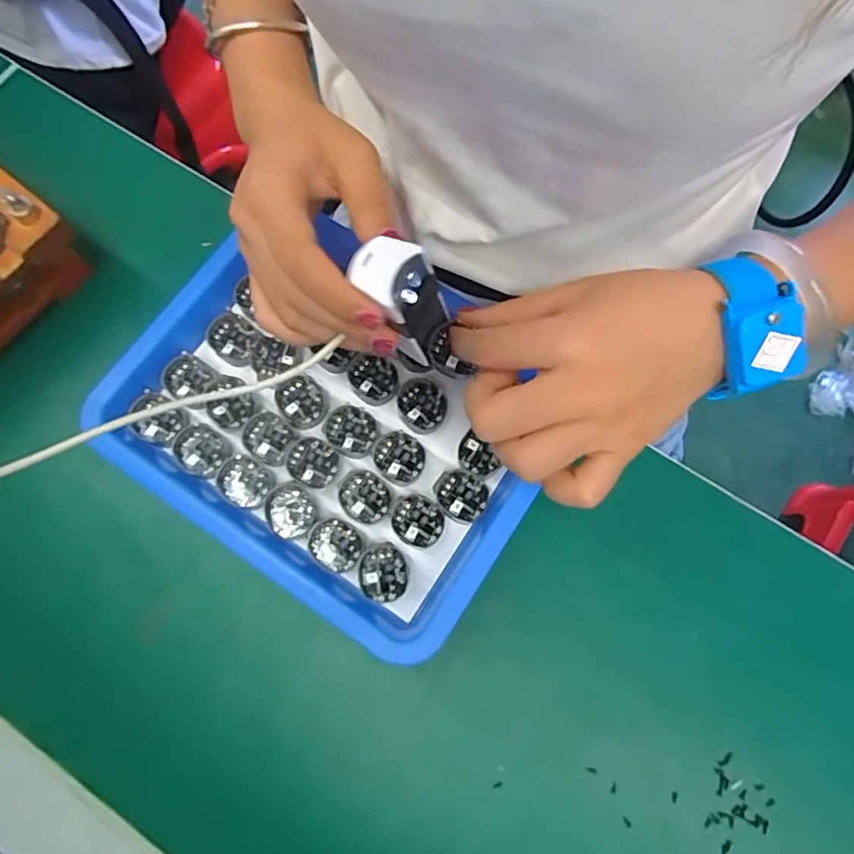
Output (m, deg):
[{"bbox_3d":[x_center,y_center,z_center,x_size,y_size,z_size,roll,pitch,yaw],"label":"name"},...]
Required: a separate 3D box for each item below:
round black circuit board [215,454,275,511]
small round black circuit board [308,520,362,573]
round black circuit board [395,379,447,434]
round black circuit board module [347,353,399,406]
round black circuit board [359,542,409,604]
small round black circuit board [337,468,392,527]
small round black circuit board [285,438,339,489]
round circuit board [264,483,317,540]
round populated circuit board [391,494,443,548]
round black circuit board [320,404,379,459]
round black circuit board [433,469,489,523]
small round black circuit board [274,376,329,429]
[{"bbox_3d":[-0.095,0.030,0.309,0.028,0.010,0.025,20,76,8],"label":"round black circuit board"},{"bbox_3d":[-0.047,0.061,0.300,0.025,0.010,0.025,0,71,0],"label":"small round black circuit board"},{"bbox_3d":[-0.002,-0.011,0.322,0.026,0.010,0.028,-1,73,3],"label":"round black circuit board"},{"bbox_3d":[-0.029,-0.026,0.323,0.028,0.007,0.025,43,80,13],"label":"round black circuit board module"},{"bbox_3d":[-0.022,0.073,0.293,0.023,0.004,0.028,-24,74,-4],"label":"round black circuit board"},{"bbox_3d":[-0.033,0.037,0.307,0.029,0.007,0.025,36,78,12],"label":"small round black circuit board"},{"bbox_3d":[-0.060,0.019,0.306,0.025,0.007,0.024,18,75,8],"label":"small round black circuit board"},{"bbox_3d":[-0.071,0.044,0.305,0.024,0.010,0.026,-6,71,-2],"label":"round circuit board"},{"bbox_3d":[-0.005,0.048,0.301,0.024,0.004,0.027,-37,75,-8],"label":"round populated circuit board"},{"bbox_3d":[-0.041,0.002,0.313,0.030,0.004,0.027,22,76,9],"label":"round black circuit board"},{"bbox_3d":[0.018,0.035,0.306,0.027,0.004,0.026,0,71,0],"label":"round black circuit board"},{"bbox_3d":[-0.068,-0.014,0.317,0.027,0.004,0.025,-1,73,3],"label":"small round black circuit board"}]

